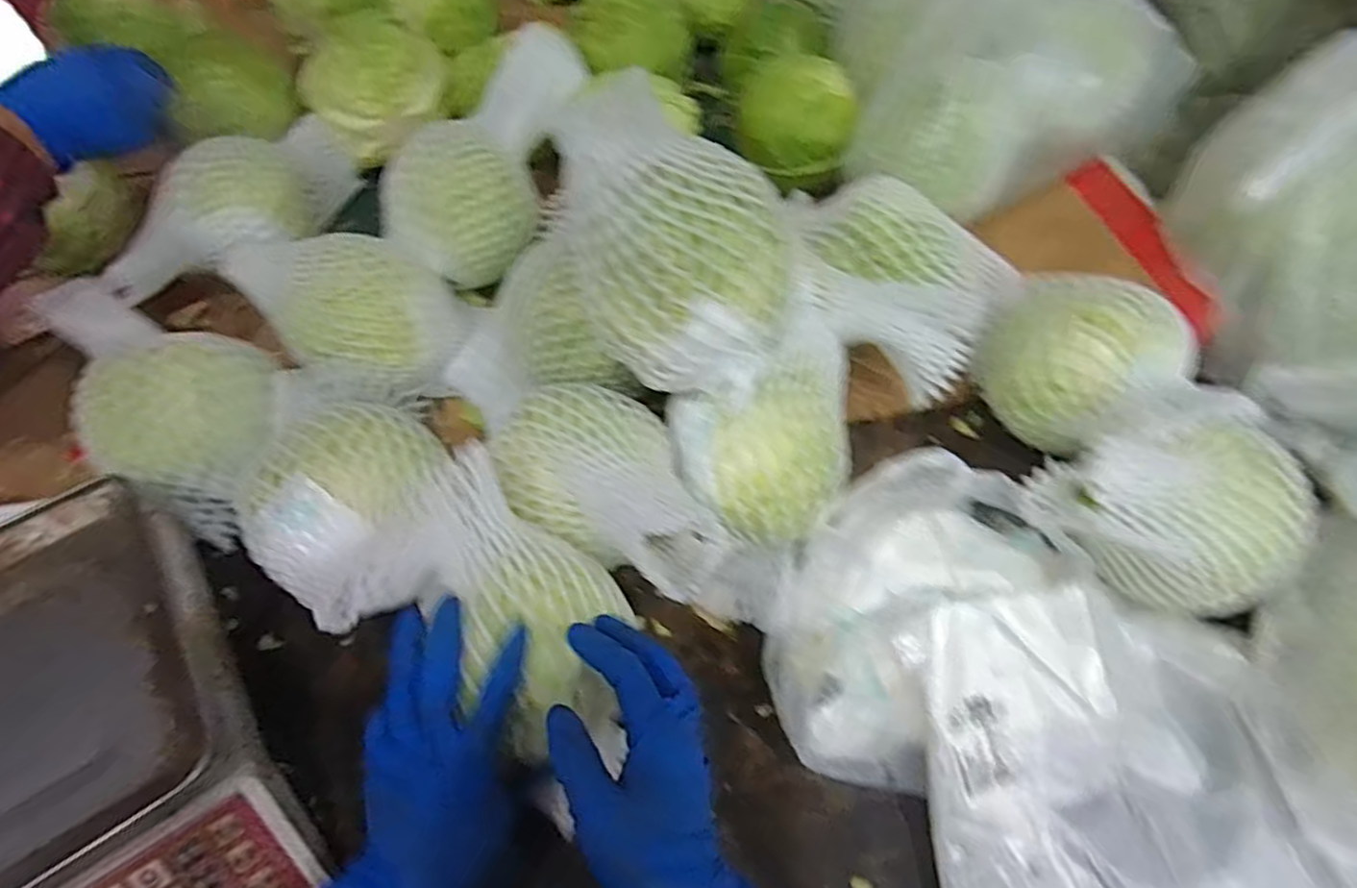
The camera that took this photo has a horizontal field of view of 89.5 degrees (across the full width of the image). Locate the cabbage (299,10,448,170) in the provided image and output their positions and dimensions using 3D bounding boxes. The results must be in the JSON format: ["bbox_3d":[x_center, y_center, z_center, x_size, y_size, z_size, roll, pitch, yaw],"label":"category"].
[{"bbox_3d":[-0.329,-0.394,0.734,0.139,0.093,0.140,-37,66,-19],"label":"cabbage"}]

